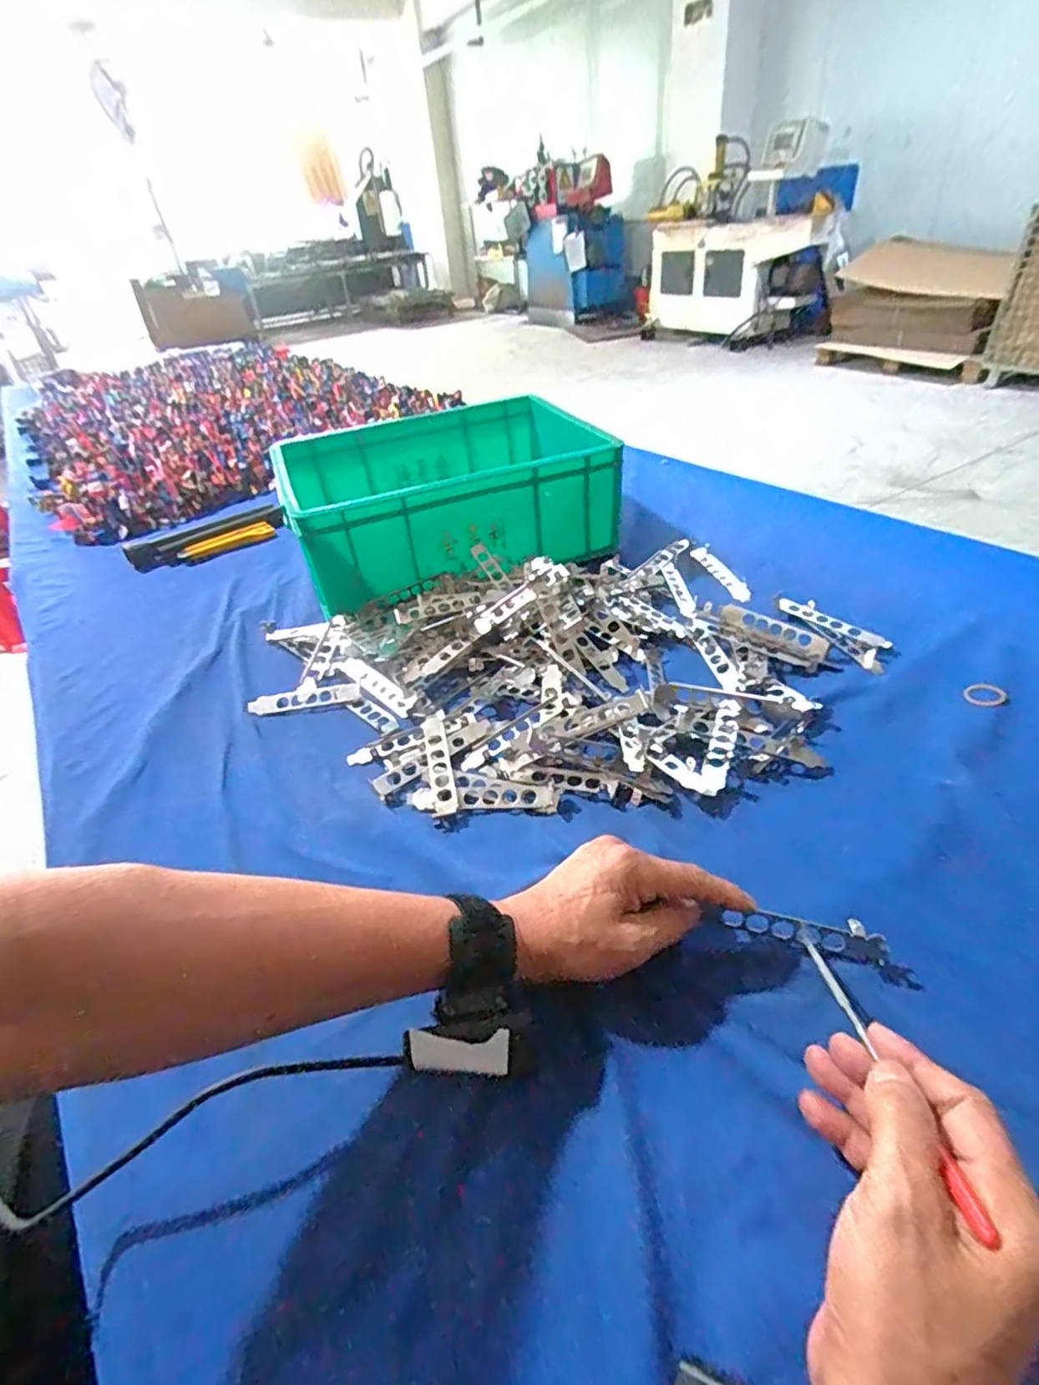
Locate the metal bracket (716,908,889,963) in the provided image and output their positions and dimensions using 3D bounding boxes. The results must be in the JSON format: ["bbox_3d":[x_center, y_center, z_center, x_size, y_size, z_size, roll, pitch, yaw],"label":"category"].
[{"bbox_3d":[0.176,0.148,0.385,0.089,0.017,0.017,7,39,12],"label":"metal bracket"}]

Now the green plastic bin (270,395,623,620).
[{"bbox_3d":[-0.103,-0.270,0.861,0.412,0.138,0.319,-19,39,-16],"label":"green plastic bin"}]

